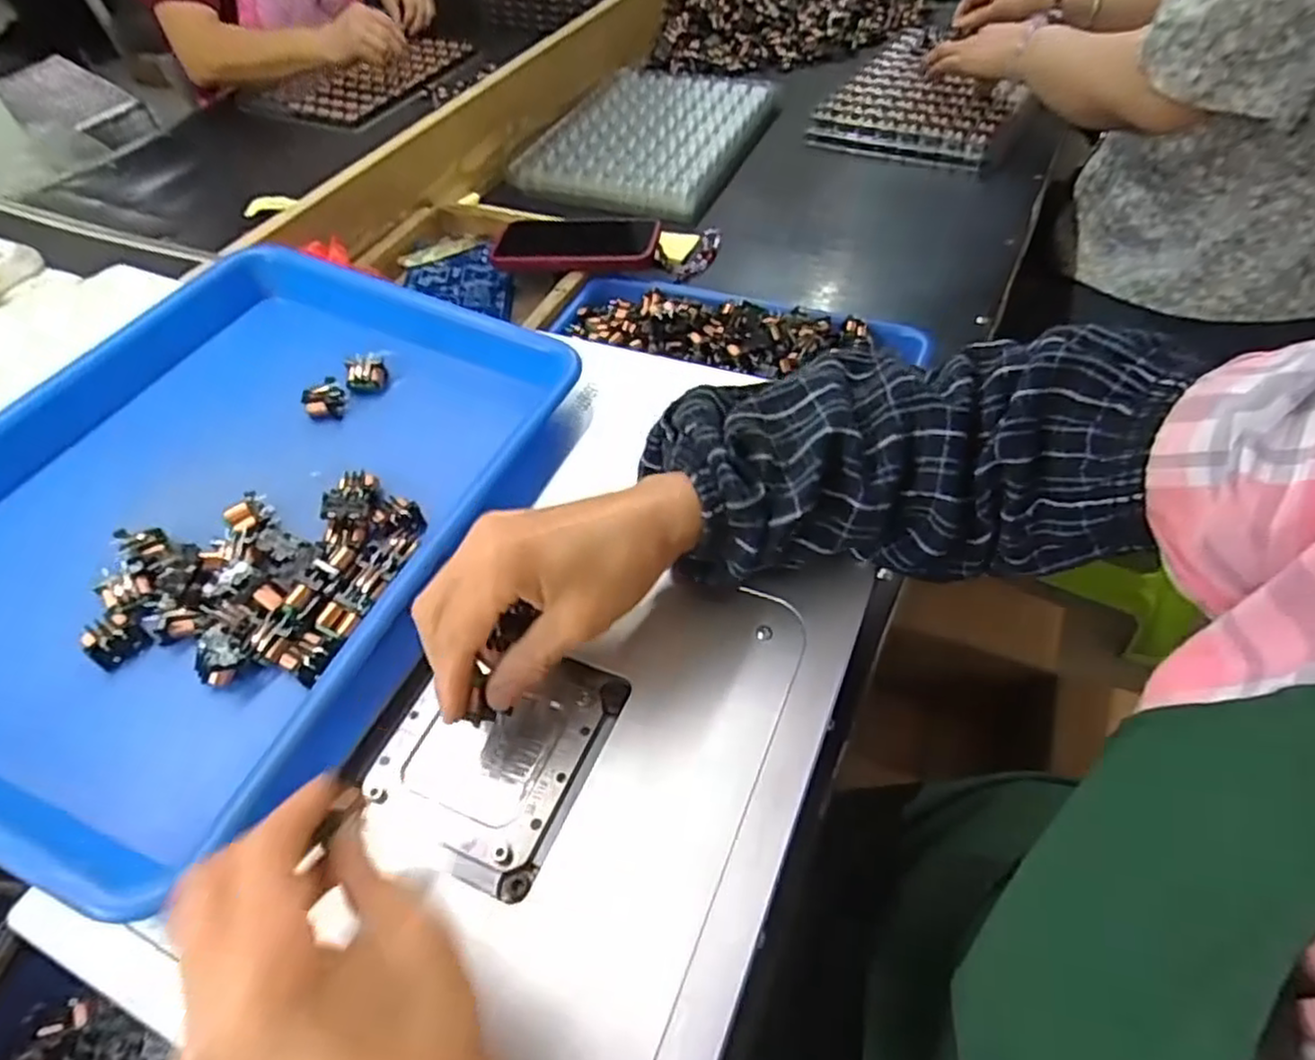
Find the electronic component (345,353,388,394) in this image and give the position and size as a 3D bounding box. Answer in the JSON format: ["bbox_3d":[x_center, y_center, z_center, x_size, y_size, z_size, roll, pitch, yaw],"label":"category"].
[{"bbox_3d":[-0.172,-0.092,0.423,0.020,0.016,0.019,-1,52,4],"label":"electronic component"}]

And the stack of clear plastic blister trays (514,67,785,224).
[{"bbox_3d":[-0.012,-0.524,0.933,0.261,0.030,0.343,17,56,17],"label":"stack of clear plastic blister trays"}]

